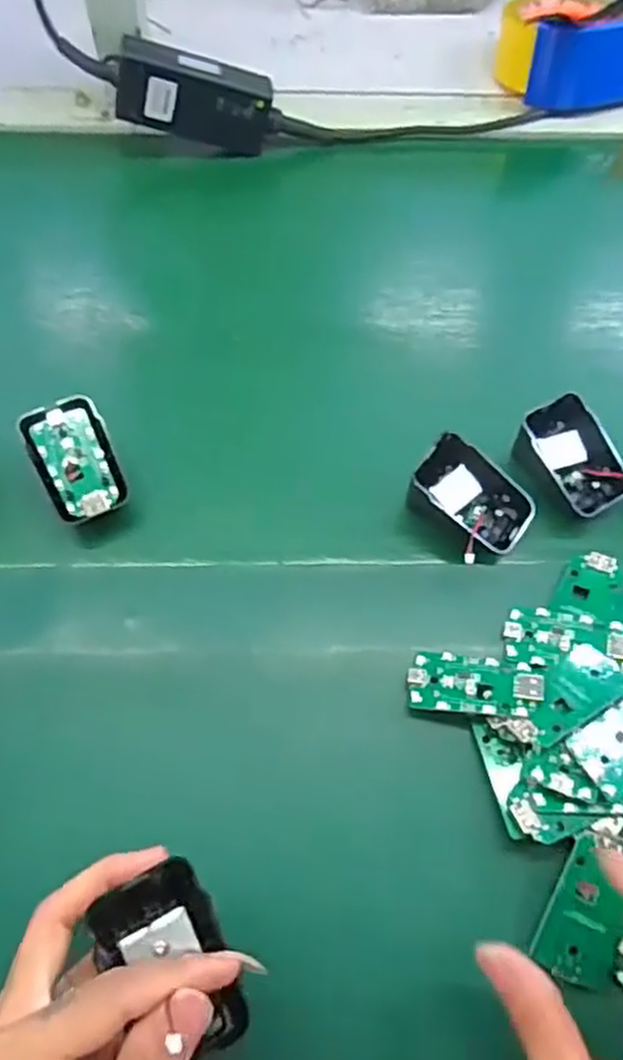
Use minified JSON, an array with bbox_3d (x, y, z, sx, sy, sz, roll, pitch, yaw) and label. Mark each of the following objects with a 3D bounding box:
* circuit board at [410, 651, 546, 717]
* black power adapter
[{"bbox_3d":[0.081,0.077,0.359,0.063,0.008,0.031,3,60,15],"label":"circuit board"},{"bbox_3d":[-0.088,-0.328,0.547,0.112,0.051,0.025,6,59,-20],"label":"black power adapter"}]

